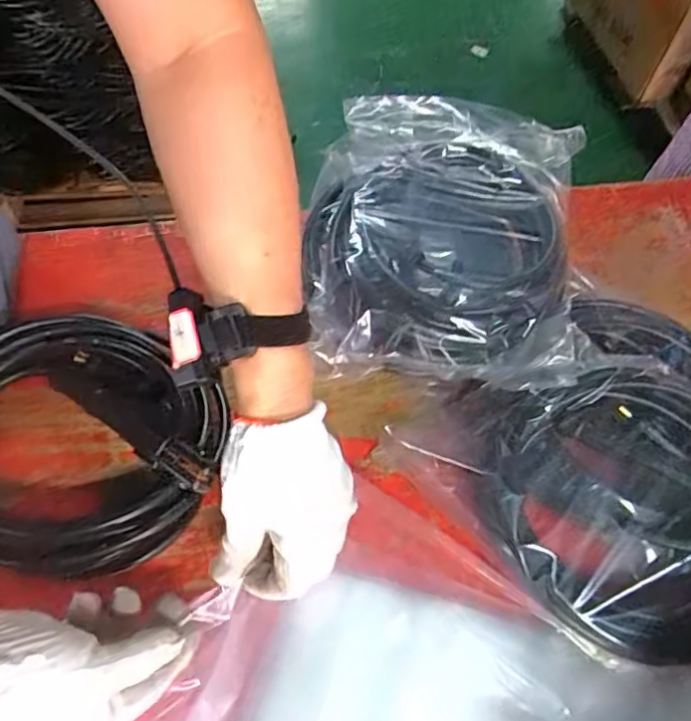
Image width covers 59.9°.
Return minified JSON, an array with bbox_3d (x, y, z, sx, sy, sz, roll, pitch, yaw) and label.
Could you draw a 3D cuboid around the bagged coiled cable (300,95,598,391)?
[{"bbox_3d":[0.091,-0.116,0.579,0.258,0.089,0.301,7,60,0],"label":"bagged coiled cable"}]

